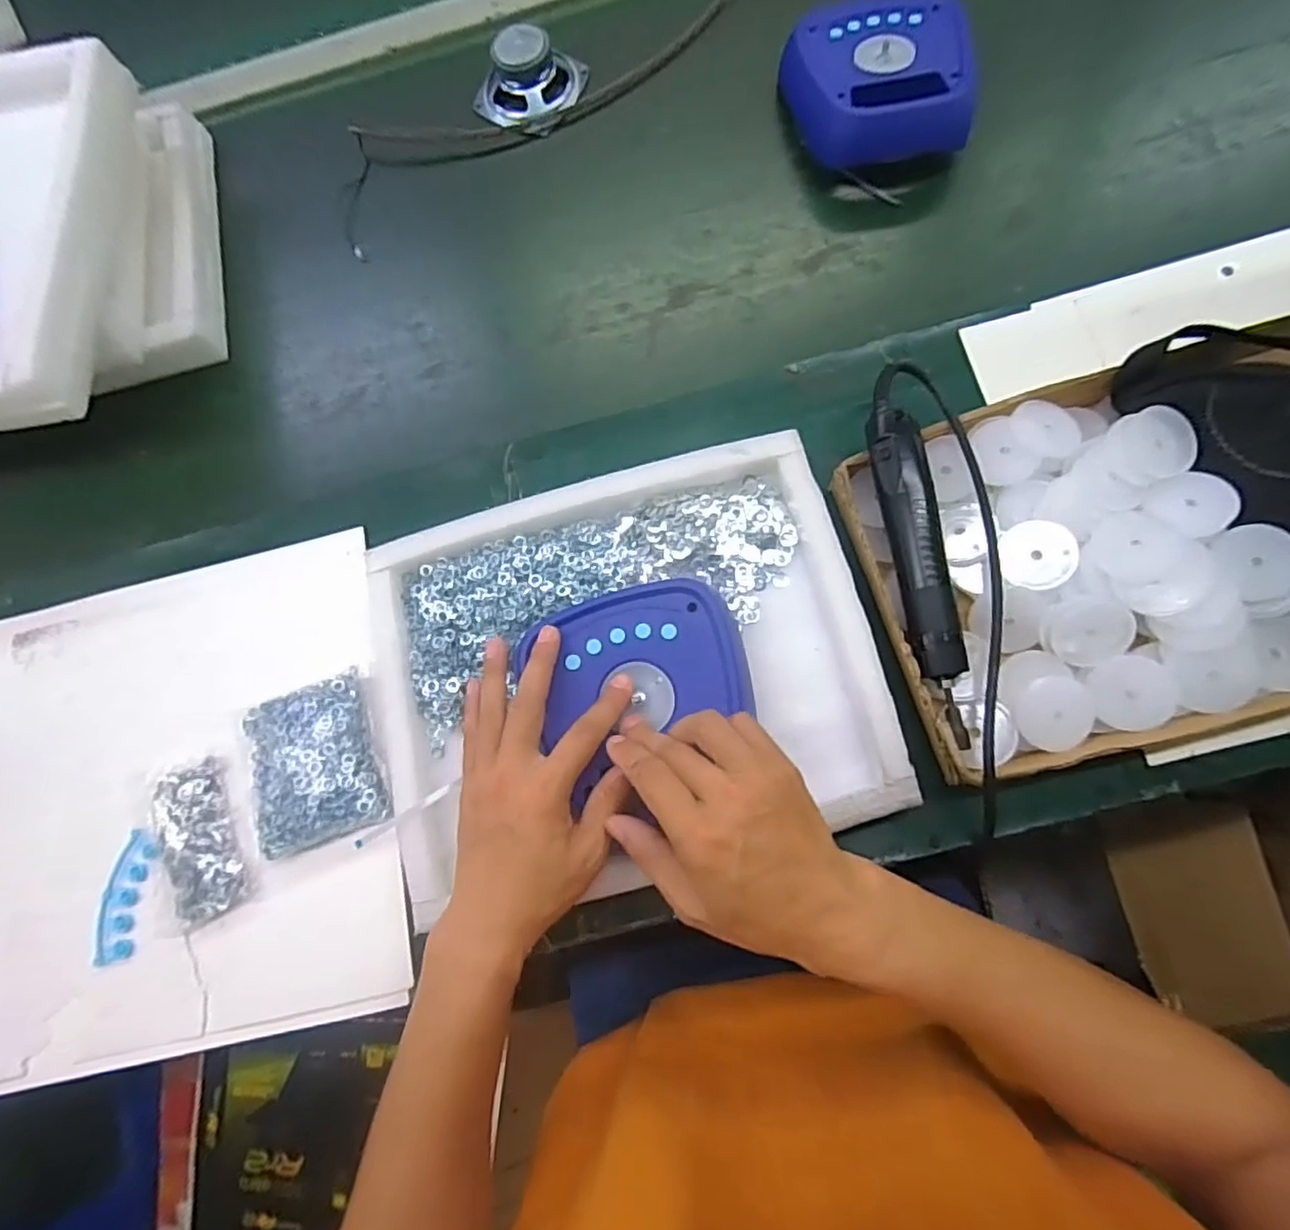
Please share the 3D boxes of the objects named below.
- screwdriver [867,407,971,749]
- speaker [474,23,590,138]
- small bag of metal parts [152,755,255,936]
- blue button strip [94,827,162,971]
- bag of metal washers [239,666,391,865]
[{"bbox_3d":[0.197,-0.032,0.446,0.035,0.029,0.234,-9,76,4],"label":"screwdriver"},{"bbox_3d":[-0.114,-0.532,0.627,0.090,0.045,0.090,22,80,11],"label":"speaker"},{"bbox_3d":[-0.347,0.174,0.495,0.059,0.019,0.124,-21,76,1],"label":"small bag of metal parts"},{"bbox_3d":[-0.404,0.220,0.496,0.035,0.009,0.093,6,78,8],"label":"blue button strip"},{"bbox_3d":[-0.255,0.114,0.492,0.102,0.024,0.120,-17,76,2],"label":"bag of metal washers"}]

